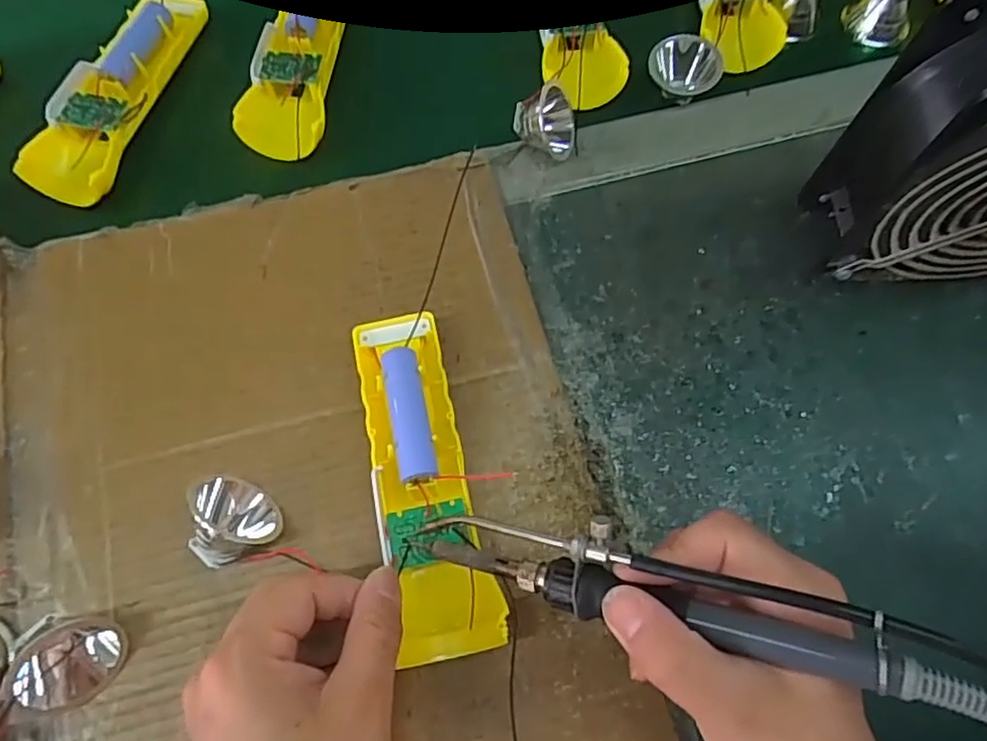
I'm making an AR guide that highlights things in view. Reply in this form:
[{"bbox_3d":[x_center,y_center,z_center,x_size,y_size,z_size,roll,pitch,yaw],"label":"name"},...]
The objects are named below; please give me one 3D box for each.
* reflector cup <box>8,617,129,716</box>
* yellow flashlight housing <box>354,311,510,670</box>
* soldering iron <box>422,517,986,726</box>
[{"bbox_3d":[-0.176,0.122,0.274,0.033,0.029,0.035,1,63,-2],"label":"reflector cup"},{"bbox_3d":[-0.033,0.047,0.302,0.044,0.019,0.157,-11,71,-8],"label":"yellow flashlight housing"},{"bbox_3d":[0.073,0.080,0.226,0.216,0.028,0.028,8,61,23],"label":"soldering iron"}]

